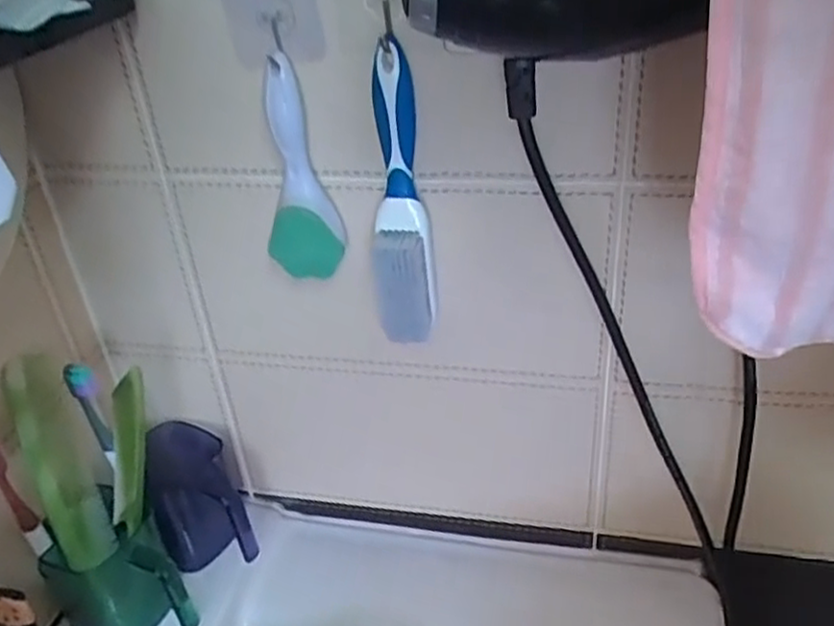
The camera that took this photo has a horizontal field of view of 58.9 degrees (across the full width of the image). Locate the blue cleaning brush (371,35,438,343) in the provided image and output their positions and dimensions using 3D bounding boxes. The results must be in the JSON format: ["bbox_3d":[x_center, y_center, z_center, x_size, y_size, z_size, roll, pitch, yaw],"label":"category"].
[{"bbox_3d":[-0.011,-0.063,0.444,0.038,0.180,0.036,-6,32,-1],"label":"blue cleaning brush"}]

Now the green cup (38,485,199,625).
[{"bbox_3d":[-0.213,0.197,0.542,0.091,0.099,0.069,14,37,28],"label":"green cup"}]

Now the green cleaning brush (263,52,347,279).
[{"bbox_3d":[-0.075,-0.087,0.462,0.046,0.136,0.023,-2,32,5],"label":"green cleaning brush"}]

